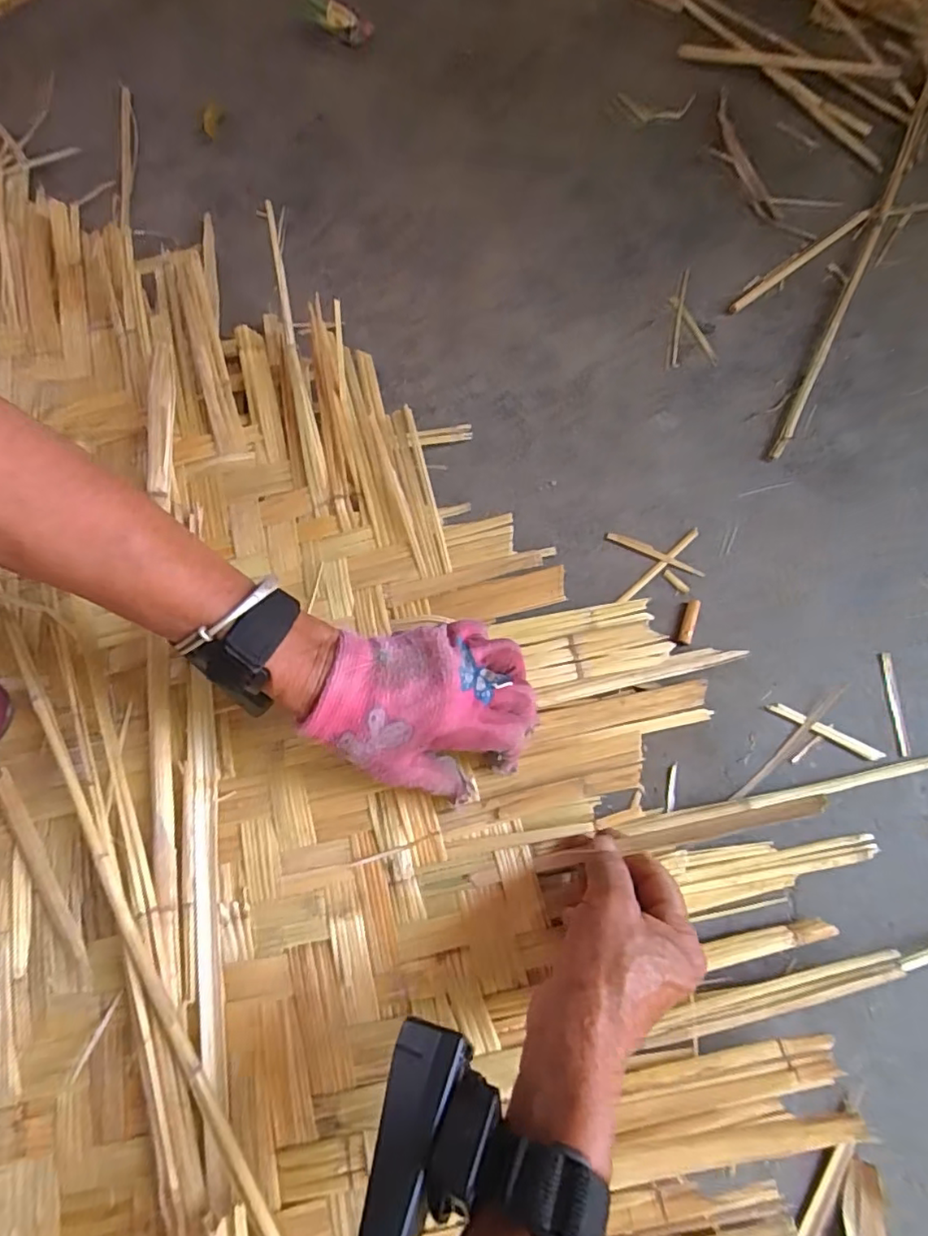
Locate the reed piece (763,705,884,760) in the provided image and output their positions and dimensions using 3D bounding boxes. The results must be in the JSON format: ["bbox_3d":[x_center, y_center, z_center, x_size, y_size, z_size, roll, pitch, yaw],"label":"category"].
[{"bbox_3d":[0.239,0.075,0.385,0.074,0.004,0.007,28,75,8],"label":"reed piece"}]

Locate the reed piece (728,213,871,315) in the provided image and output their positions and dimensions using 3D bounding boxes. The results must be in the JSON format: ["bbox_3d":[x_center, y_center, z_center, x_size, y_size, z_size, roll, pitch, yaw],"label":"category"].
[{"bbox_3d":[0.289,-0.309,0.505,0.164,0.005,0.010,-36,76,-11],"label":"reed piece"}]

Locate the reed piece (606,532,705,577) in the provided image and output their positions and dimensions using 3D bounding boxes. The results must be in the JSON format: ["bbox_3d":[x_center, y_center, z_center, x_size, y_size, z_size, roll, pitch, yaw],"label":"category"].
[{"bbox_3d":[0.139,-0.047,0.425,0.073,0.004,0.008,25,74,7],"label":"reed piece"}]

